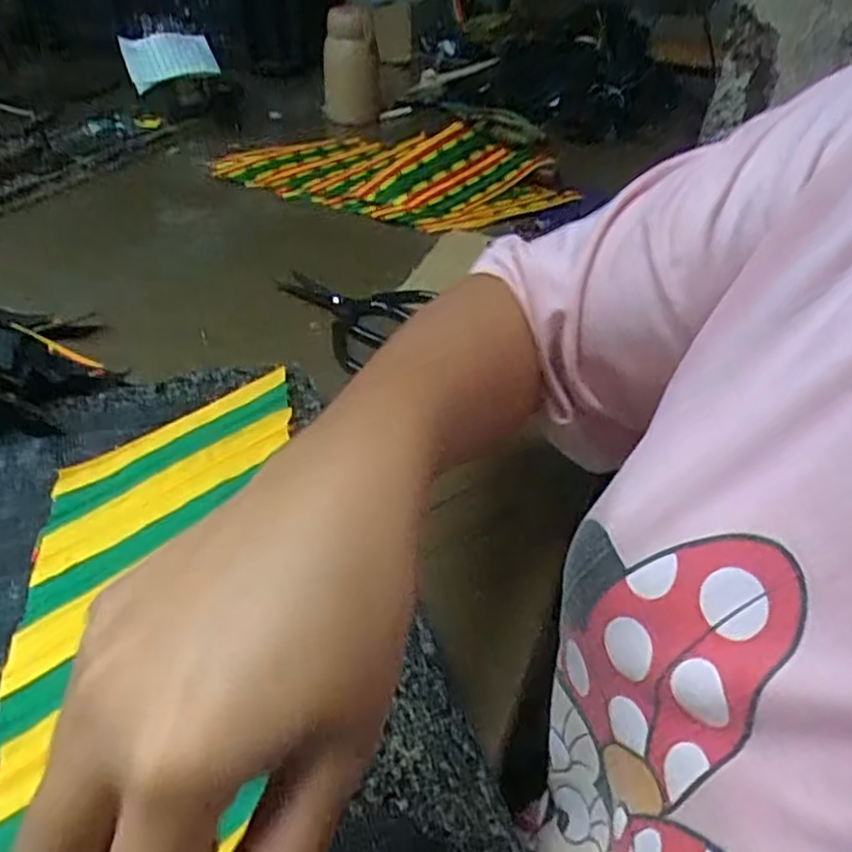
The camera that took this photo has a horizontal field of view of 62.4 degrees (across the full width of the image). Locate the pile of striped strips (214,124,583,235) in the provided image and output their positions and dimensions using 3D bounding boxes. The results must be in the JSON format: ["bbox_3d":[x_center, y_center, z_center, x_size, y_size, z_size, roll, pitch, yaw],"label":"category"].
[{"bbox_3d":[-0.037,-0.297,0.827,0.396,0.045,0.216,-3,42,-7],"label":"pile of striped strips"}]

